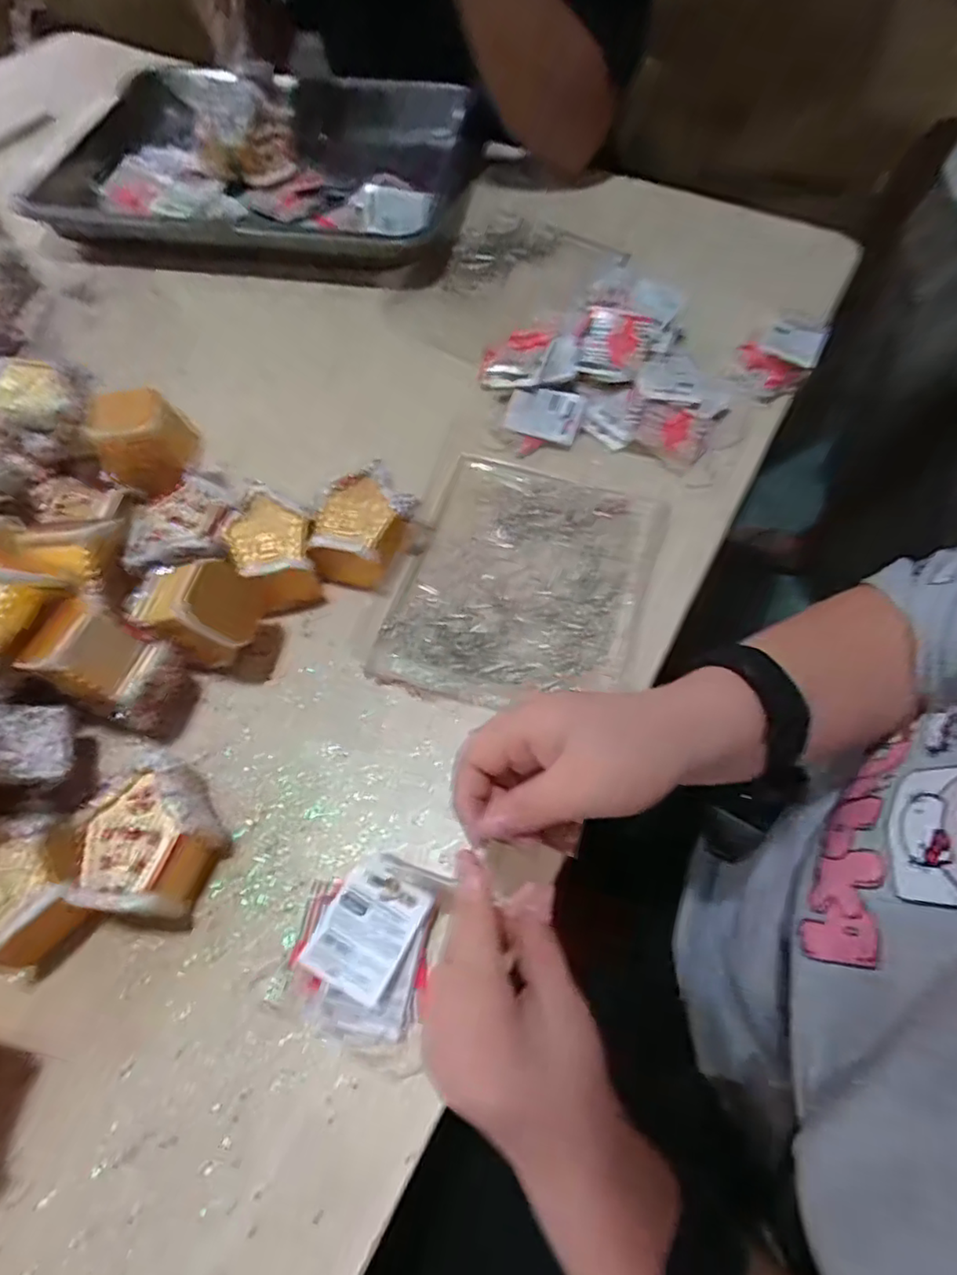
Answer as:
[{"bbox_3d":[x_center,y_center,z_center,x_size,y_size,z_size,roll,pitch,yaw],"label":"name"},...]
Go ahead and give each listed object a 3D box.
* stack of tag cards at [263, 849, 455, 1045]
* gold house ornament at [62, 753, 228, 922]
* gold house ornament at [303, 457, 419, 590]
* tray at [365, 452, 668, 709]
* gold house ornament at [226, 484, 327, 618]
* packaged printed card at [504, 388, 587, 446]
[{"bbox_3d":[-0.059,0.159,0.320,0.072,0.029,0.084,14,62,7],"label":"stack of tag cards"},{"bbox_3d":[-0.175,0.109,0.340,0.062,0.047,0.082,7,62,4],"label":"gold house ornament"},{"bbox_3d":[-0.078,-0.078,0.439,0.065,0.043,0.085,5,62,2],"label":"gold house ornament"},{"bbox_3d":[0.033,-0.040,0.444,0.162,0.013,0.201,18,63,9],"label":"tray"},{"bbox_3d":[-0.140,-0.060,0.434,0.057,0.051,0.080,-18,63,-9],"label":"gold house ornament"},{"bbox_3d":[0.053,-0.181,0.502,0.061,0.007,0.041,12,88,9],"label":"packaged printed card"}]

